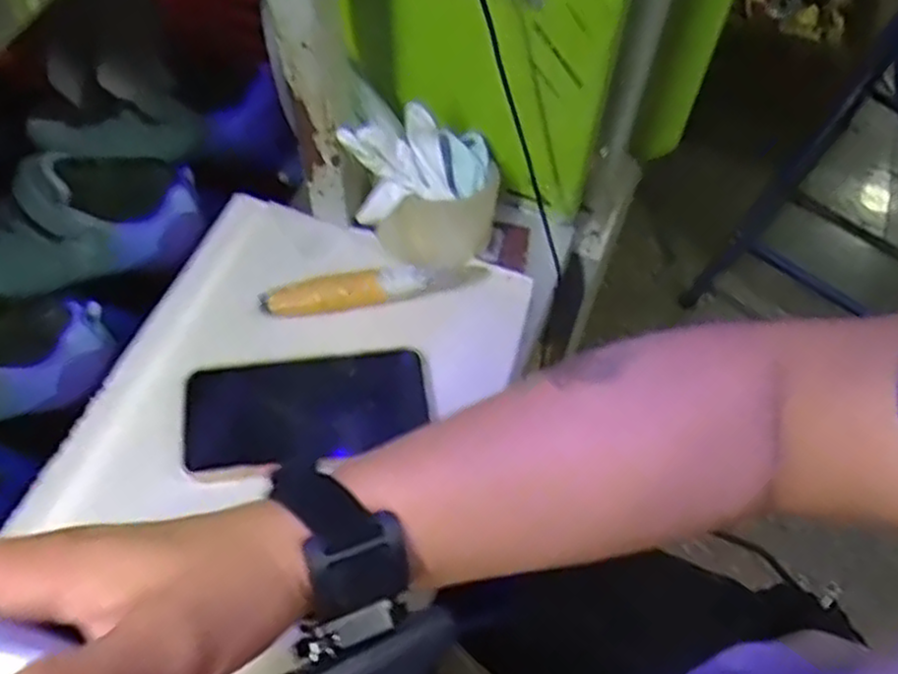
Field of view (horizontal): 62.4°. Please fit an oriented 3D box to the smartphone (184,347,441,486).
[{"bbox_3d":[-0.094,0.049,0.498,0.161,0.008,0.077,-9,60,-6],"label":"smartphone"}]

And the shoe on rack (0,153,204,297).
[{"bbox_3d":[-0.318,-0.094,0.607,0.230,0.082,0.075,-9,60,-6],"label":"shoe on rack"}]

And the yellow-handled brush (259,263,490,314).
[{"bbox_3d":[-0.053,-0.039,0.546,0.166,0.016,0.022,-10,60,-7],"label":"yellow-handled brush"}]

